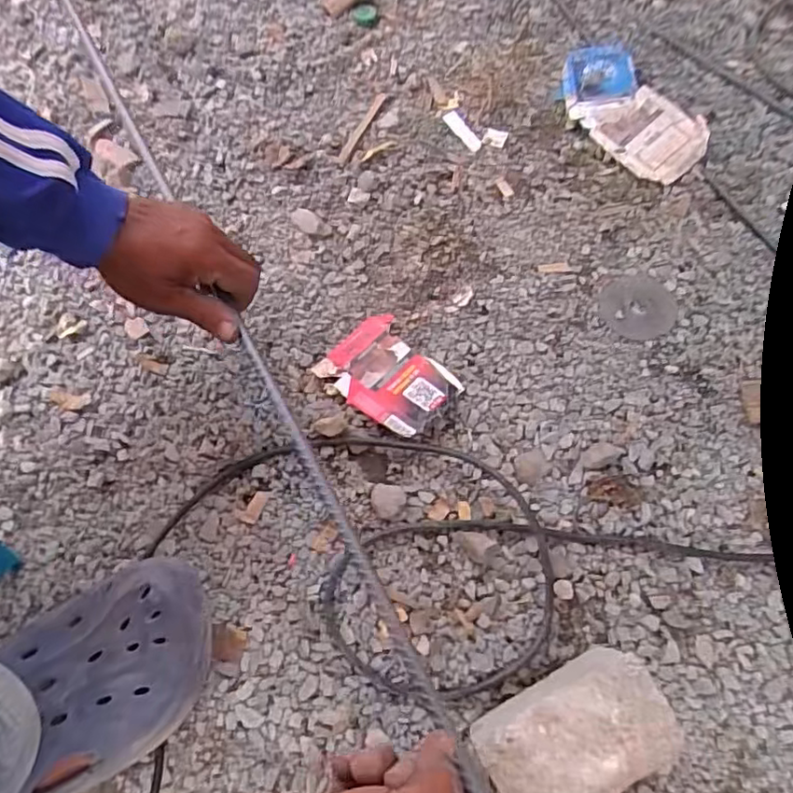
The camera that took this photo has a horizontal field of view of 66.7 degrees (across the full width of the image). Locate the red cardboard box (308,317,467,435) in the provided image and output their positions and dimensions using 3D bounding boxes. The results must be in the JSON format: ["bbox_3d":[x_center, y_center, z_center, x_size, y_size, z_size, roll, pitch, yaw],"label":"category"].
[{"bbox_3d":[-0.006,-0.016,0.520,0.081,0.016,0.112,-42,70,-16],"label":"red cardboard box"}]

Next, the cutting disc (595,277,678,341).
[{"bbox_3d":[0.217,-0.081,0.543,0.066,0.004,0.065,-1,65,3],"label":"cutting disc"}]

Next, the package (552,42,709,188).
[{"bbox_3d":[0.242,-0.305,0.639,0.093,0.020,0.194,-25,66,-9],"label":"package"}]

